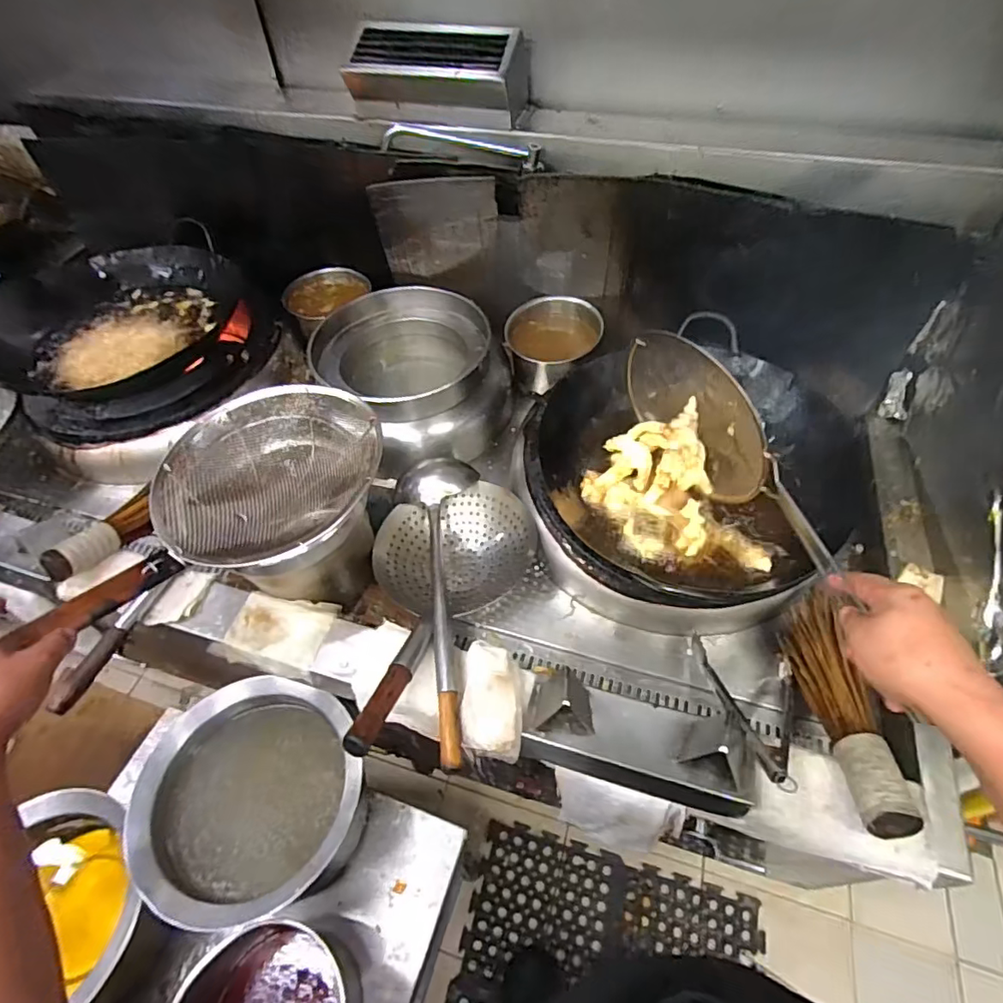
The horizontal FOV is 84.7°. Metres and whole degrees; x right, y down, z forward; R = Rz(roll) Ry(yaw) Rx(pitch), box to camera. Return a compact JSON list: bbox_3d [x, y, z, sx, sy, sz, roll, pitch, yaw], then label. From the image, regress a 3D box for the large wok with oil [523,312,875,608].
[{"bbox_3d":[0.284,-0.063,0.817,0.453,0.172,0.419,-1,52,1],"label":"large wok with oil"}]

